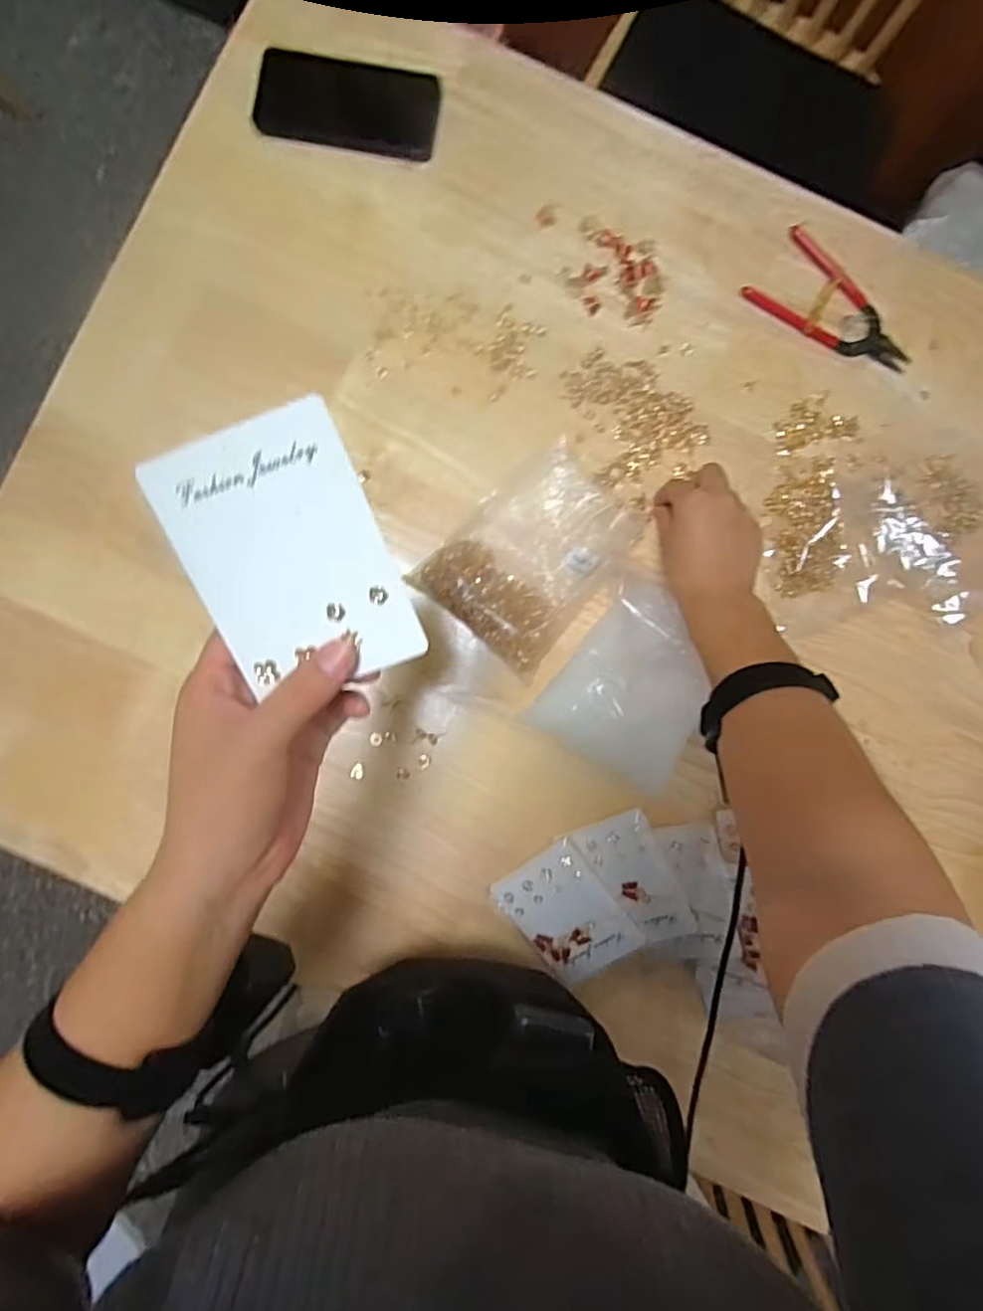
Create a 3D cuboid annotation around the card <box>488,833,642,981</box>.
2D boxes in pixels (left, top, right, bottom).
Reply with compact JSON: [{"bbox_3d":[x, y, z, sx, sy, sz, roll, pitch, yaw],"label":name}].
[{"bbox_3d":[0.063,0.212,0.525,0.081,0.006,0.107,-37,93,11],"label":"card"}]

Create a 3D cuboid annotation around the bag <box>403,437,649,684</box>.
[{"bbox_3d":[0.034,-0.086,0.534,0.122,0.027,0.165,41,89,1],"label":"bag"}]

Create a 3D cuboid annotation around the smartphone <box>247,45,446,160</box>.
[{"bbox_3d":[-0.124,-0.480,0.561,0.156,0.006,0.079,10,89,0],"label":"smartphone"}]

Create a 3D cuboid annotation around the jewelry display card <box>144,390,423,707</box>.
[{"bbox_3d":[-0.081,-0.037,0.258,0.078,0.005,0.105,-19,107,6],"label":"jewelry display card"}]

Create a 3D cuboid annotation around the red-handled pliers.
[{"bbox_3d":[0.298,-0.296,0.557,0.149,0.007,0.074,40,89,1],"label":"red-handled pliers"}]

